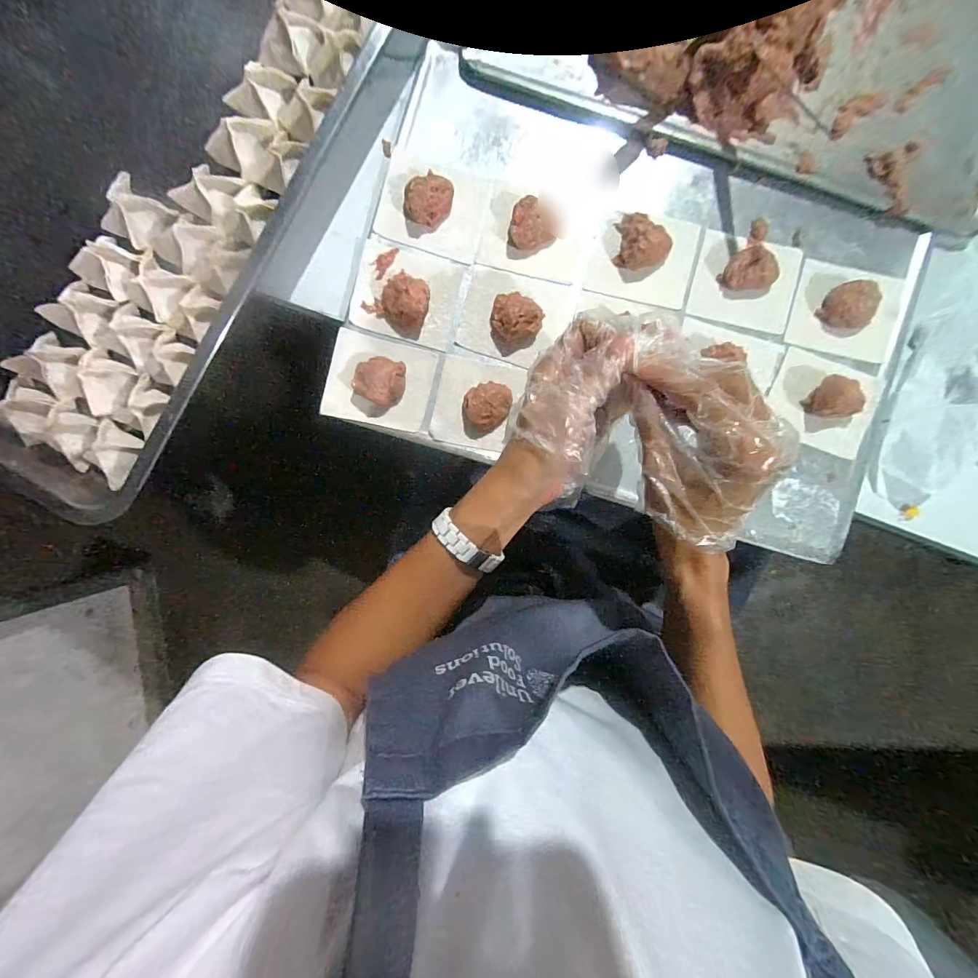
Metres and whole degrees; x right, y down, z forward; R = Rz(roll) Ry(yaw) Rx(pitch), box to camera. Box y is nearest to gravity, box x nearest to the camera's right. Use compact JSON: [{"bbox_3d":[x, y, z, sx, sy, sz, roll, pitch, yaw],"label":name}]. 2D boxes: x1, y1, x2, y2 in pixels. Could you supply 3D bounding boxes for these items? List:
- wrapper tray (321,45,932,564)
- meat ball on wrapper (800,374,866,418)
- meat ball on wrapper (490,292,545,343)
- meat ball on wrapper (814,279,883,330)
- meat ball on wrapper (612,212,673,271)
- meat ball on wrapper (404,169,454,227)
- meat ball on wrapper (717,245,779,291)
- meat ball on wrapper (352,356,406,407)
[{"bbox_3d":[0.117,-0.144,0.342,0.448,0.024,0.295,17,91,0],"label":"wrapper tray"},{"bbox_3d":[0.286,-0.076,0.341,0.043,0.017,0.033,-3,91,0],"label":"meat ball on wrapper"},{"bbox_3d":[0.021,-0.140,0.339,0.042,0.024,0.037,33,91,-1],"label":"meat ball on wrapper"},{"bbox_3d":[0.297,-0.150,0.340,0.037,0.020,0.036,-22,91,1],"label":"meat ball on wrapper"},{"bbox_3d":[0.122,-0.203,0.337,0.040,0.023,0.046,-37,91,1],"label":"meat ball on wrapper"},{"bbox_3d":[-0.050,-0.236,0.337,0.034,0.022,0.033,13,91,0],"label":"meat ball on wrapper"},{"bbox_3d":[0.214,-0.178,0.340,0.036,0.021,0.036,0,91,0],"label":"meat ball on wrapper"},{"bbox_3d":[-0.090,-0.090,0.339,0.039,0.018,0.037,0,91,0],"label":"meat ball on wrapper"}]

